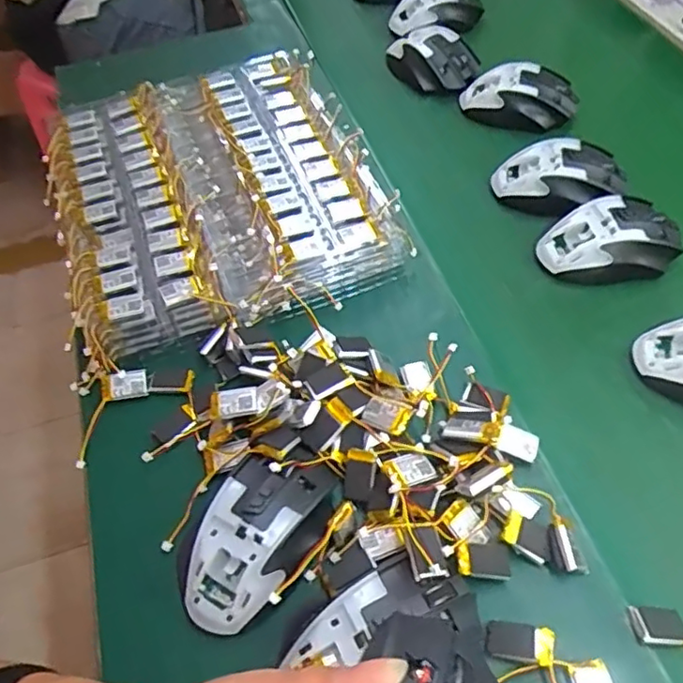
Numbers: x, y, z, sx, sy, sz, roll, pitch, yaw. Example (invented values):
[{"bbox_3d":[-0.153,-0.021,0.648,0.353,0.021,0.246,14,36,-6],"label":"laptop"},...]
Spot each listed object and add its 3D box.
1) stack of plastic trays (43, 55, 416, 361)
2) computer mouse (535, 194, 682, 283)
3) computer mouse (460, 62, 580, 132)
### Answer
[{"bbox_3d":[-0.118,-0.142,0.553,0.264,0.045,0.315,-21,54,-11],"label":"stack of plastic trays"},{"bbox_3d":[0.225,-0.084,0.505,0.118,0.036,0.067,-6,53,0],"label":"computer mouse"},{"bbox_3d":[0.184,-0.251,0.630,0.109,0.042,0.067,-6,53,0],"label":"computer mouse"}]

